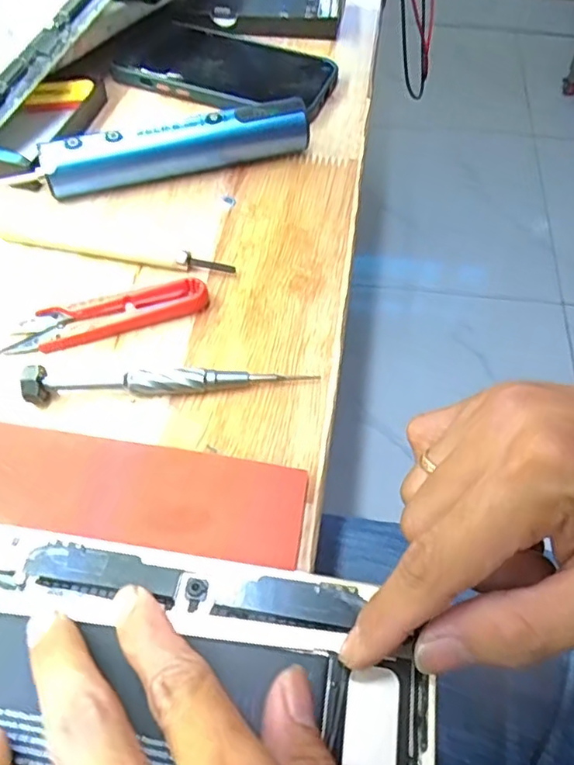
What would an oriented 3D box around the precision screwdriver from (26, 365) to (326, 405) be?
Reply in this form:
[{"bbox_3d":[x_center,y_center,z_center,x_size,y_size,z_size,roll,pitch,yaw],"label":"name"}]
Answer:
[{"bbox_3d":[-0.051,-0.001,0.264,0.124,0.016,0.012,-4,56,-3],"label":"precision screwdriver"}]

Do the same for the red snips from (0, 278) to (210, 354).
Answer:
[{"bbox_3d":[-0.086,-0.032,0.288,0.094,0.010,0.022,-13,57,-9],"label":"red snips"}]

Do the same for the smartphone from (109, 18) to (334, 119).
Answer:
[{"bbox_3d":[-0.041,-0.215,0.413,0.142,0.015,0.077,21,58,13],"label":"smartphone"}]

